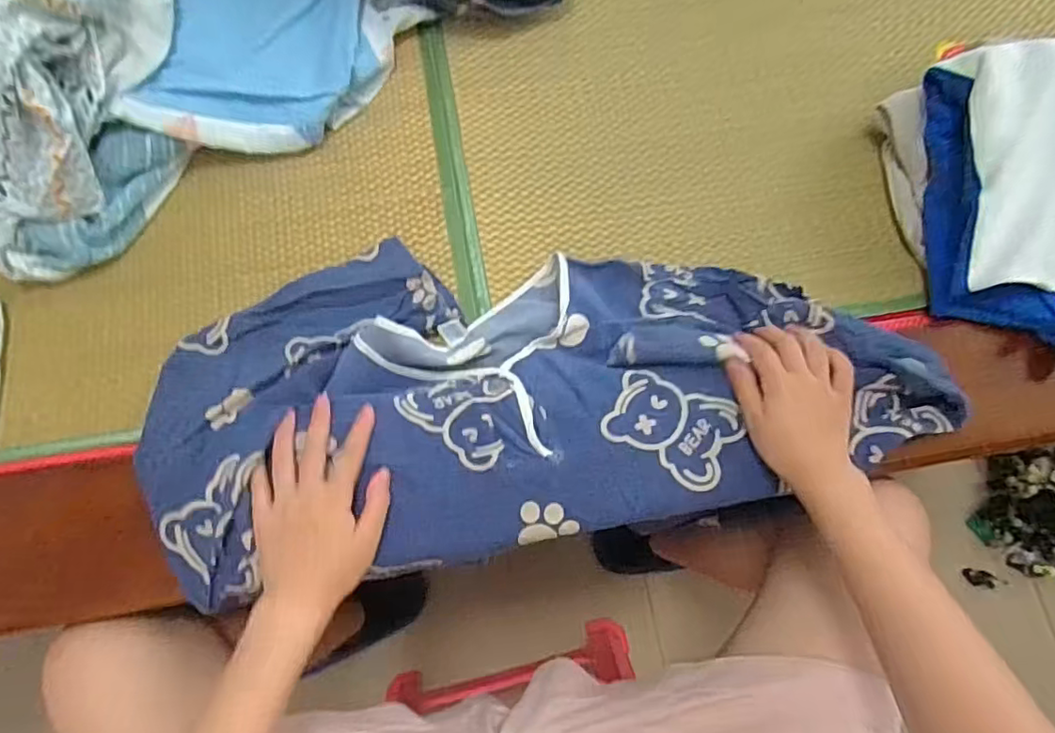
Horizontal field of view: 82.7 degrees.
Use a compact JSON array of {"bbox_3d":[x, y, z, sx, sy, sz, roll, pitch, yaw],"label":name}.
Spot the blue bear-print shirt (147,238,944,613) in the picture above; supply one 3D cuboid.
[{"bbox_3d":[0.012,0.020,0.507,0.621,0.065,0.274,-3,75,-1],"label":"blue bear-print shirt"}]

